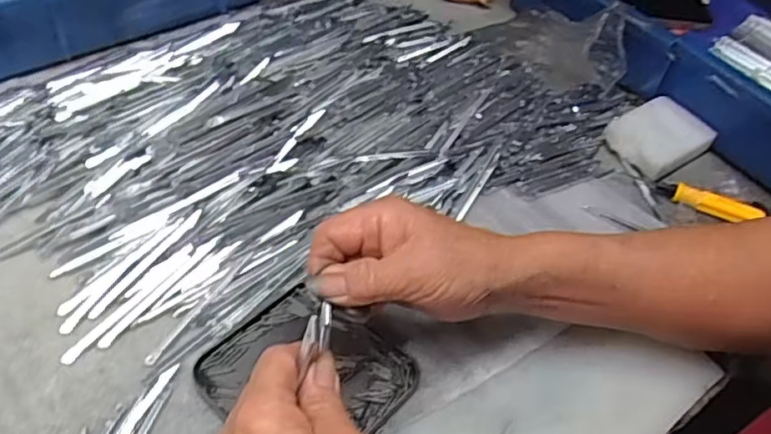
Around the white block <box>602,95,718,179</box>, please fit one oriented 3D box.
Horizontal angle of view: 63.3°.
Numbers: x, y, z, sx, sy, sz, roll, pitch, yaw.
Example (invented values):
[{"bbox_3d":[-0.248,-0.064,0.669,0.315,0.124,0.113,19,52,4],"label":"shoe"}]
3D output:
[{"bbox_3d":[0.235,-0.069,0.535,0.078,0.023,0.062,-22,56,-26],"label":"white block"}]

